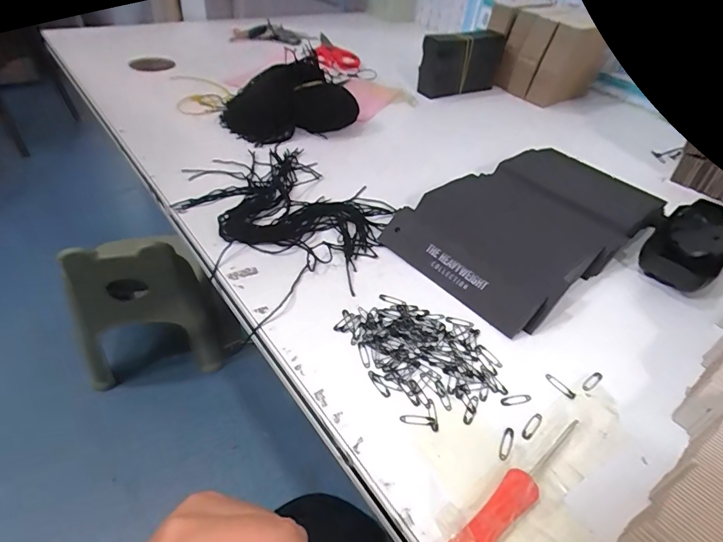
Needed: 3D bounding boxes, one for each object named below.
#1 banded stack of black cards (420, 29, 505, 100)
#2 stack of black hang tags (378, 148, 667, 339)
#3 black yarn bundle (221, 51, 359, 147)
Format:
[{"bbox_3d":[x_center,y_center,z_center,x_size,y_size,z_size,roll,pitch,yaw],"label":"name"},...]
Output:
[{"bbox_3d":[0.141,-0.292,0.579,0.146,0.076,0.040,-28,53,-32],"label":"banded stack of black cards"},{"bbox_3d":[0.150,-0.045,0.356,0.242,0.026,0.128,-27,53,-31],"label":"stack of black hang tags"},{"bbox_3d":[-0.074,-0.186,0.448,0.138,0.054,0.078,-23,50,-28],"label":"black yarn bundle"}]

